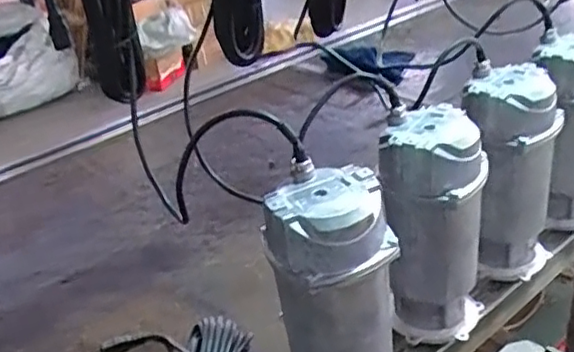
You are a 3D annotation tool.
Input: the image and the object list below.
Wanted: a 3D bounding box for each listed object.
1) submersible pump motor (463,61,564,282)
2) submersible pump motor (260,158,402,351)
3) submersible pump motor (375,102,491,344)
[{"bbox_3d":[0.320,0.000,0.906,0.129,0.292,0.124,2,31,16],"label":"submersible pump motor"},{"bbox_3d":[0.054,0.151,0.719,0.122,0.309,0.118,-20,32,-21],"label":"submersible pump motor"},{"bbox_3d":[0.188,0.076,0.816,0.122,0.306,0.113,9,34,26],"label":"submersible pump motor"}]

